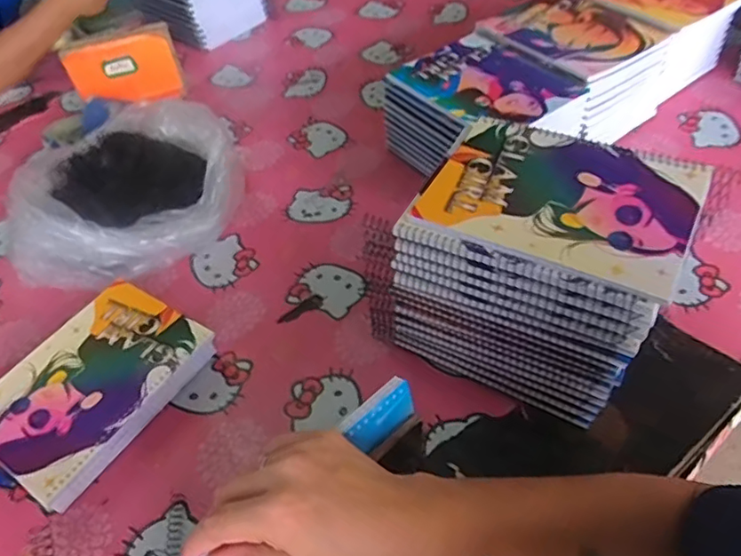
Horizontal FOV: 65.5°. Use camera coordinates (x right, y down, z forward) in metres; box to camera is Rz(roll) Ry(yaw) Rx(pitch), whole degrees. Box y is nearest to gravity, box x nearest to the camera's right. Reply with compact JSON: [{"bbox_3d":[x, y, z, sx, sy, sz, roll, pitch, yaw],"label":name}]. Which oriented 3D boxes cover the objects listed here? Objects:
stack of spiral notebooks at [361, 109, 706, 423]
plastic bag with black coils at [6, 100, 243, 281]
[{"bbox_3d":[0.139,-0.007,0.524,0.229,0.183,0.163,18,53,21],"label":"stack of spiral notebooks"},{"bbox_3d":[-0.291,-0.115,0.708,0.254,0.124,0.243,-5,49,2],"label":"plastic bag with black coils"}]

